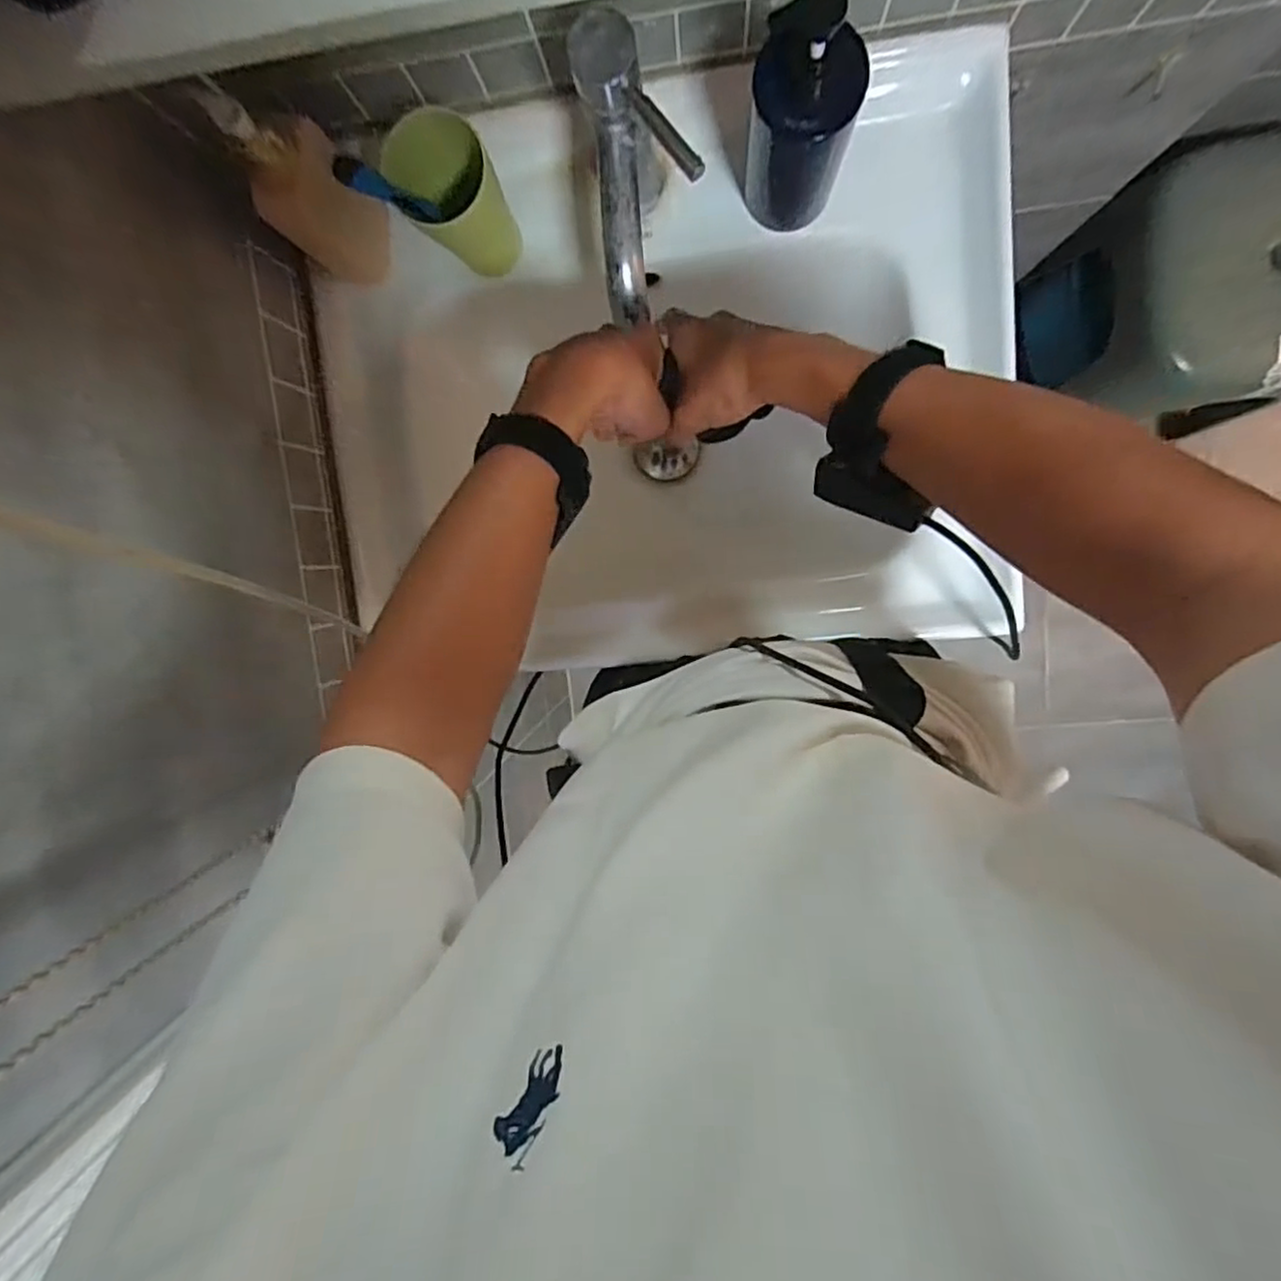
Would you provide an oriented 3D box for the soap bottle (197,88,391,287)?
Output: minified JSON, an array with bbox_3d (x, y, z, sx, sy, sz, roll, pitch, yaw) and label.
[{"bbox_3d":[-0.240,-0.329,0.498,0.047,0.166,0.075,14,99,3],"label":"soap bottle"}]

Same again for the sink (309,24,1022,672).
[{"bbox_3d":[0.020,-0.227,0.666,0.580,0.205,0.455,-4,98,6],"label":"sink"}]

